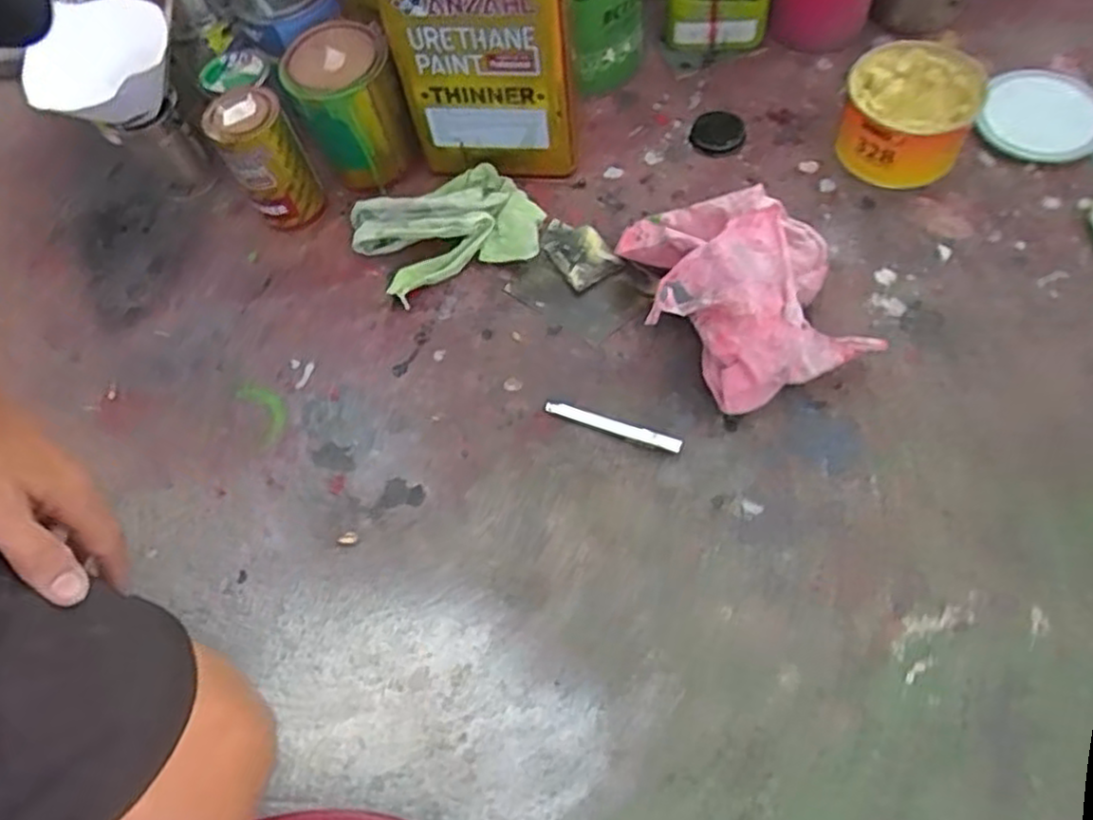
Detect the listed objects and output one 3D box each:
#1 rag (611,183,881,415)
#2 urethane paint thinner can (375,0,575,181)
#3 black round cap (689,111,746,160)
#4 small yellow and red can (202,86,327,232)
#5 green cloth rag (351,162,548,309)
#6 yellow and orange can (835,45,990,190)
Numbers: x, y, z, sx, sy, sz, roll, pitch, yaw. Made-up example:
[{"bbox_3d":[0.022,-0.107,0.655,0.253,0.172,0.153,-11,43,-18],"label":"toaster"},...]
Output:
[{"bbox_3d":[0.182,-0.114,0.658,0.193,0.085,0.226,-13,63,-3],"label":"rag"},{"bbox_3d":[-0.061,-0.348,0.708,0.172,0.242,0.120,5,64,7],"label":"urethane paint thinner can"},{"bbox_3d":[0.183,-0.297,0.793,0.055,0.012,0.067,5,64,7],"label":"black round cap"},{"bbox_3d":[-0.279,-0.244,0.755,0.070,0.134,0.083,-33,66,-12],"label":"small yellow and red can"},{"bbox_3d":[-0.100,-0.179,0.737,0.187,0.041,0.117,-16,63,-4],"label":"green cloth rag"},{"bbox_3d":[0.362,-0.293,0.744,0.123,0.069,0.121,-2,63,3],"label":"yellow and orange can"}]

